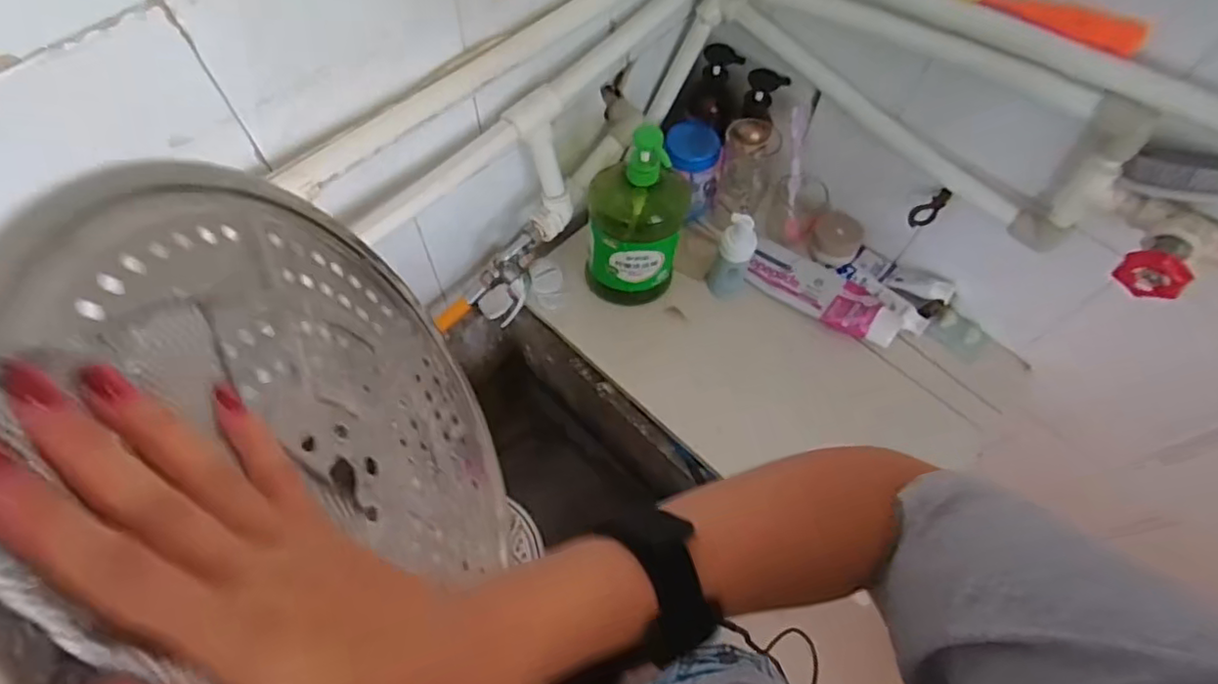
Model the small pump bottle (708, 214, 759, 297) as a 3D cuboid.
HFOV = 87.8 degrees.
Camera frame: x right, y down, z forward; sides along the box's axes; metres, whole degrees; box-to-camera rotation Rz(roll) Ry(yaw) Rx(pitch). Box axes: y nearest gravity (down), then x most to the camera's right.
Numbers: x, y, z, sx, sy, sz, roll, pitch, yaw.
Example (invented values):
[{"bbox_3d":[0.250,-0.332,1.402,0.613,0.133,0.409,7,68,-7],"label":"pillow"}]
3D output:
[{"bbox_3d":[0.160,-0.106,0.809,0.046,0.130,0.038,18,64,7],"label":"small pump bottle"}]

